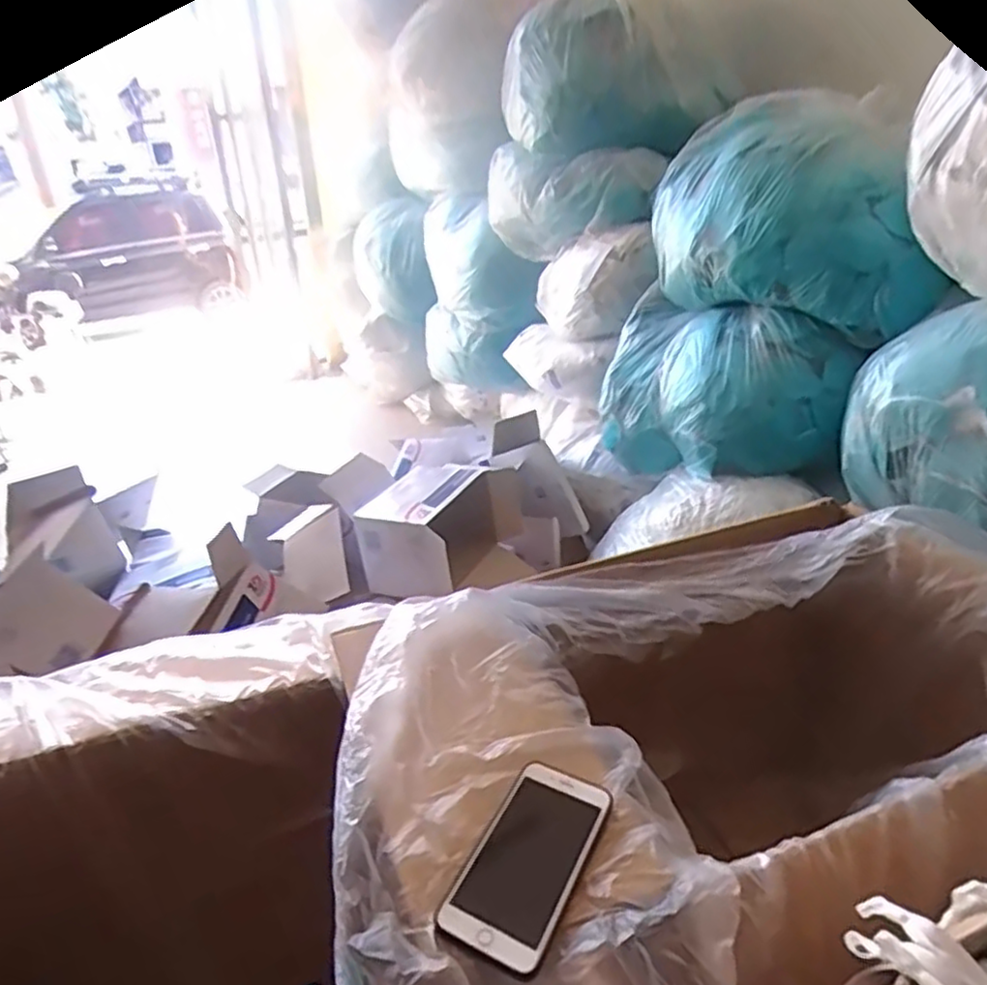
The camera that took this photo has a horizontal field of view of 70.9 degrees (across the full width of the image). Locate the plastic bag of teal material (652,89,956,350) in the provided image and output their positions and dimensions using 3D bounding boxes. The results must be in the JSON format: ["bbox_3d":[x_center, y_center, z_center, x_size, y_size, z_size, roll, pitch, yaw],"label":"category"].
[{"bbox_3d":[0.635,-0.627,1.544,0.470,0.402,0.610,-2,28,2],"label":"plastic bag of teal material"}]

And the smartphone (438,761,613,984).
[{"bbox_3d":[0.028,0.276,0.529,0.081,0.009,0.160,12,31,26],"label":"smartphone"}]

